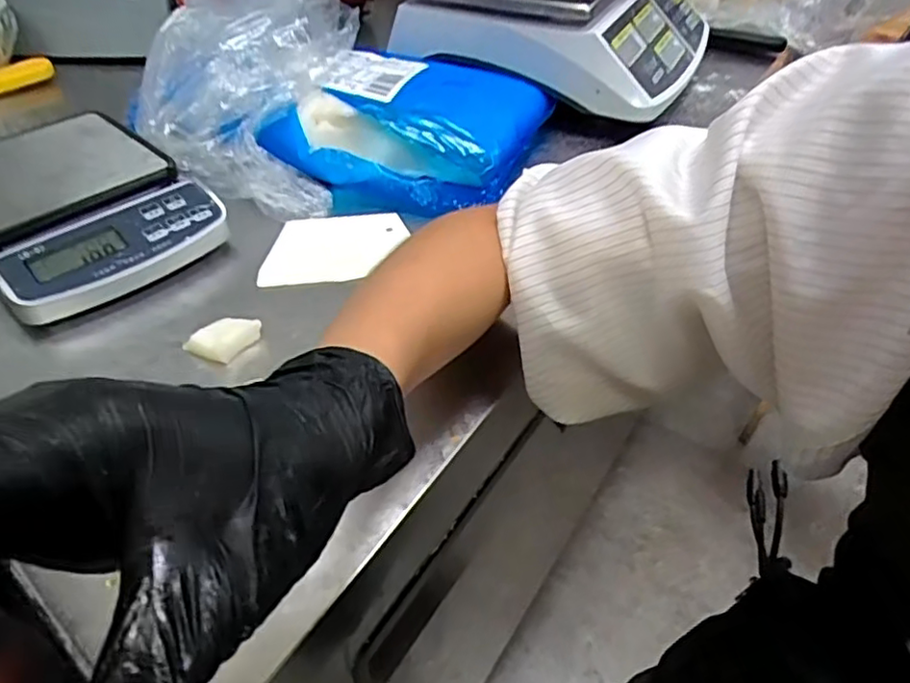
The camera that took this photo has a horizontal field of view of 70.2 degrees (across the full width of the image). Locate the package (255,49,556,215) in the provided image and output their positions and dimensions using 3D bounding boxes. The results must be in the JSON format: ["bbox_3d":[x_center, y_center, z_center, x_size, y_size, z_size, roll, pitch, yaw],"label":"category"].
[{"bbox_3d":[-0.032,-0.197,0.603,0.203,0.073,0.219,12,45,13],"label":"package"}]

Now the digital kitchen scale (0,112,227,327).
[{"bbox_3d":[-0.297,-0.108,0.506,0.213,0.044,0.156,34,53,31],"label":"digital kitchen scale"}]

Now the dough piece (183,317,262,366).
[{"bbox_3d":[-0.152,-0.004,0.427,0.034,0.012,0.040,27,50,26],"label":"dough piece"}]

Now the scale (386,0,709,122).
[{"bbox_3d":[0.117,-0.358,0.700,0.295,0.099,0.245,14,45,15],"label":"scale"}]

